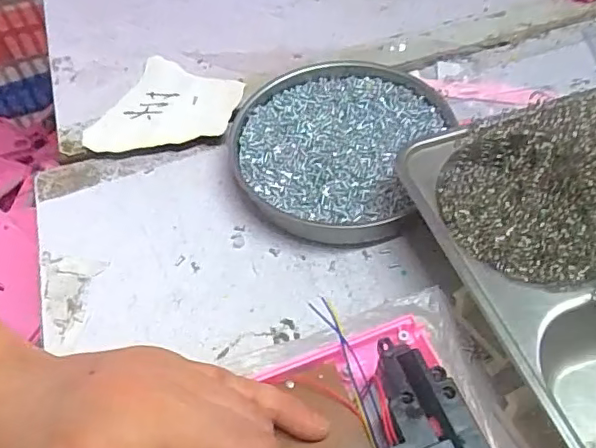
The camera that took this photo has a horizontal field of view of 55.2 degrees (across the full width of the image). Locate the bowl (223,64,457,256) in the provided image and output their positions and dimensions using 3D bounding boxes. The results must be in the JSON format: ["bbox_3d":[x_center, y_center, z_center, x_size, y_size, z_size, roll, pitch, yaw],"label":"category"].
[{"bbox_3d":[0.022,-0.050,0.360,0.121,0.020,0.130,-3,54,4],"label":"bowl"}]

